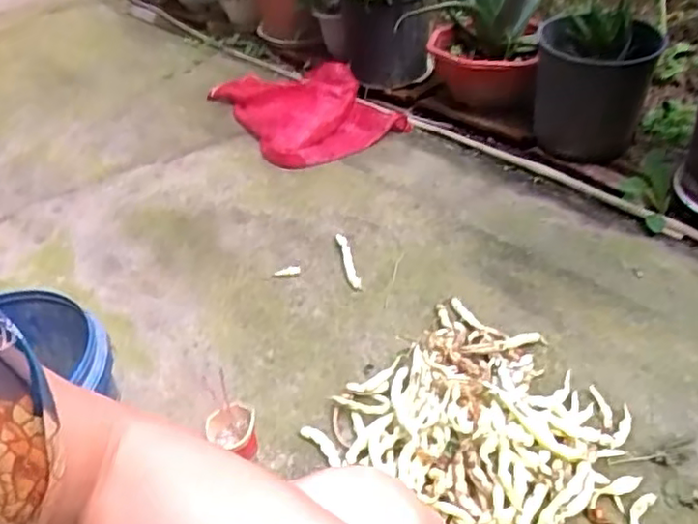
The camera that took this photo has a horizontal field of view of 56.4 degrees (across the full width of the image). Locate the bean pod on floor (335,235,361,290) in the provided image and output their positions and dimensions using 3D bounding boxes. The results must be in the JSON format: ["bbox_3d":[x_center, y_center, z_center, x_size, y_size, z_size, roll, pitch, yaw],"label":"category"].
[{"bbox_3d":[-0.001,-0.005,1.228,0.021,0.016,0.145,-11,38,-5],"label":"bean pod on floor"}]

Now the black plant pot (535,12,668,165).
[{"bbox_3d":[0.526,-0.369,1.424,0.225,0.273,0.221,4,39,15],"label":"black plant pot"}]

